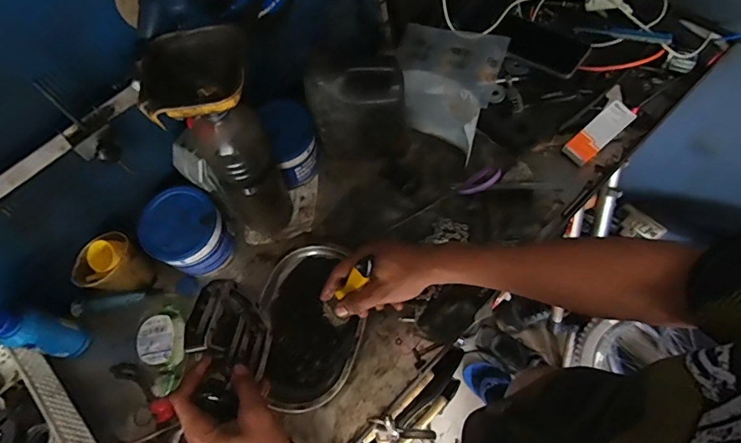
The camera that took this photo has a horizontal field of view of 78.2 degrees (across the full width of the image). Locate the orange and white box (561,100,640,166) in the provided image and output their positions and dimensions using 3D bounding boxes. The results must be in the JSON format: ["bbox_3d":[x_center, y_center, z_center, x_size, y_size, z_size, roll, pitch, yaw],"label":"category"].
[{"bbox_3d":[0.340,-0.132,0.678,0.104,0.017,0.040,-44,70,9],"label":"orange and white box"}]

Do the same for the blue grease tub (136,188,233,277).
[{"bbox_3d":[-0.257,0.019,0.648,0.105,0.094,0.099,-2,66,6],"label":"blue grease tub"}]

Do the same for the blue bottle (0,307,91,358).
[{"bbox_3d":[-0.418,0.143,0.582,0.035,0.142,0.047,13,69,12],"label":"blue bottle"}]

